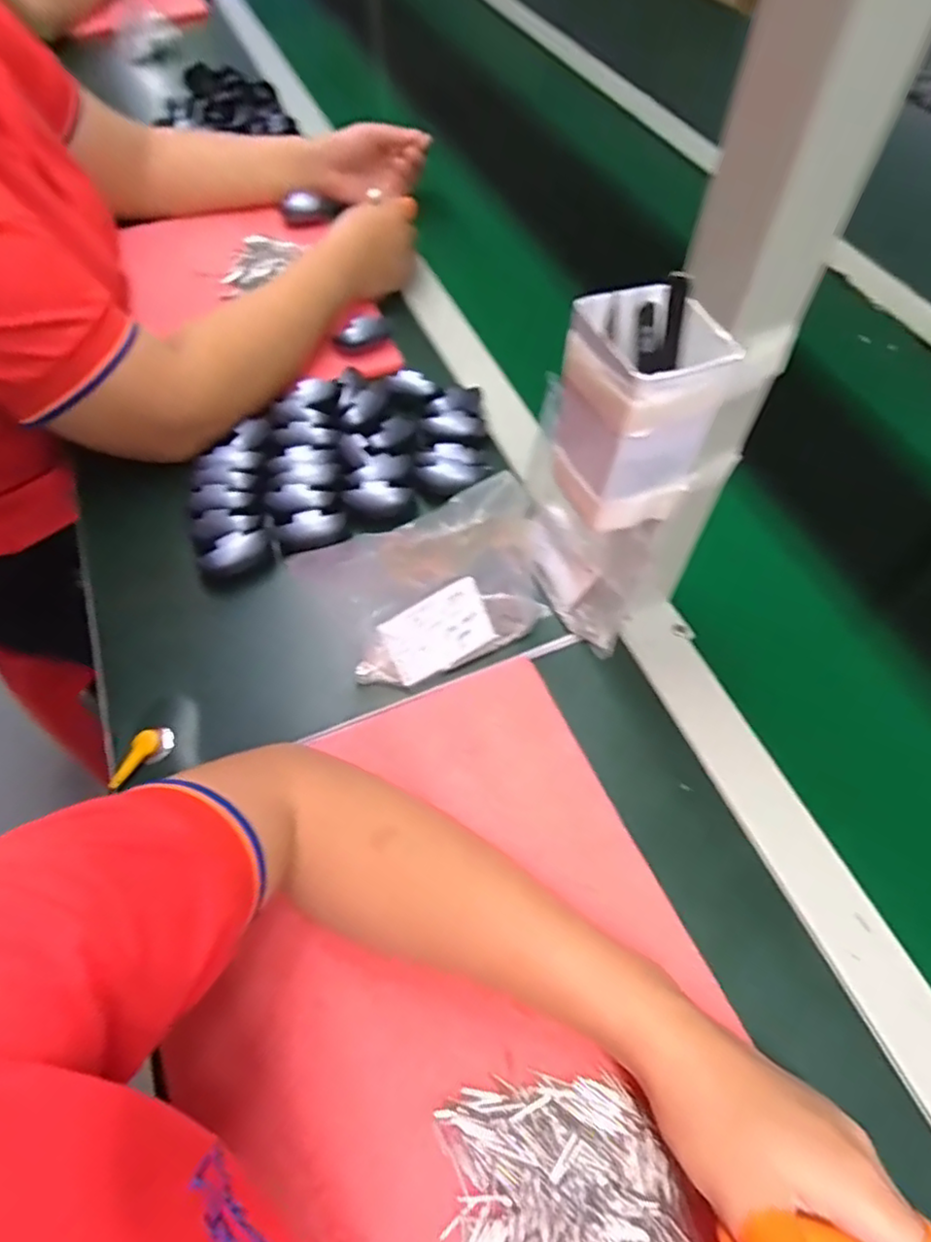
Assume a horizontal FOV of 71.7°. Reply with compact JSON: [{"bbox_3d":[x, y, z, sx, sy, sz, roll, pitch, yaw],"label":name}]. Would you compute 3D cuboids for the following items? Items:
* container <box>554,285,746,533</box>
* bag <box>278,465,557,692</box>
[{"bbox_3d":[0.083,-0.102,0.313,0.065,0.110,0.055,-21,60,-12],"label":"container"},{"bbox_3d":[-0.019,-0.018,0.412,0.151,0.105,0.053,-23,60,-13],"label":"bag"}]

